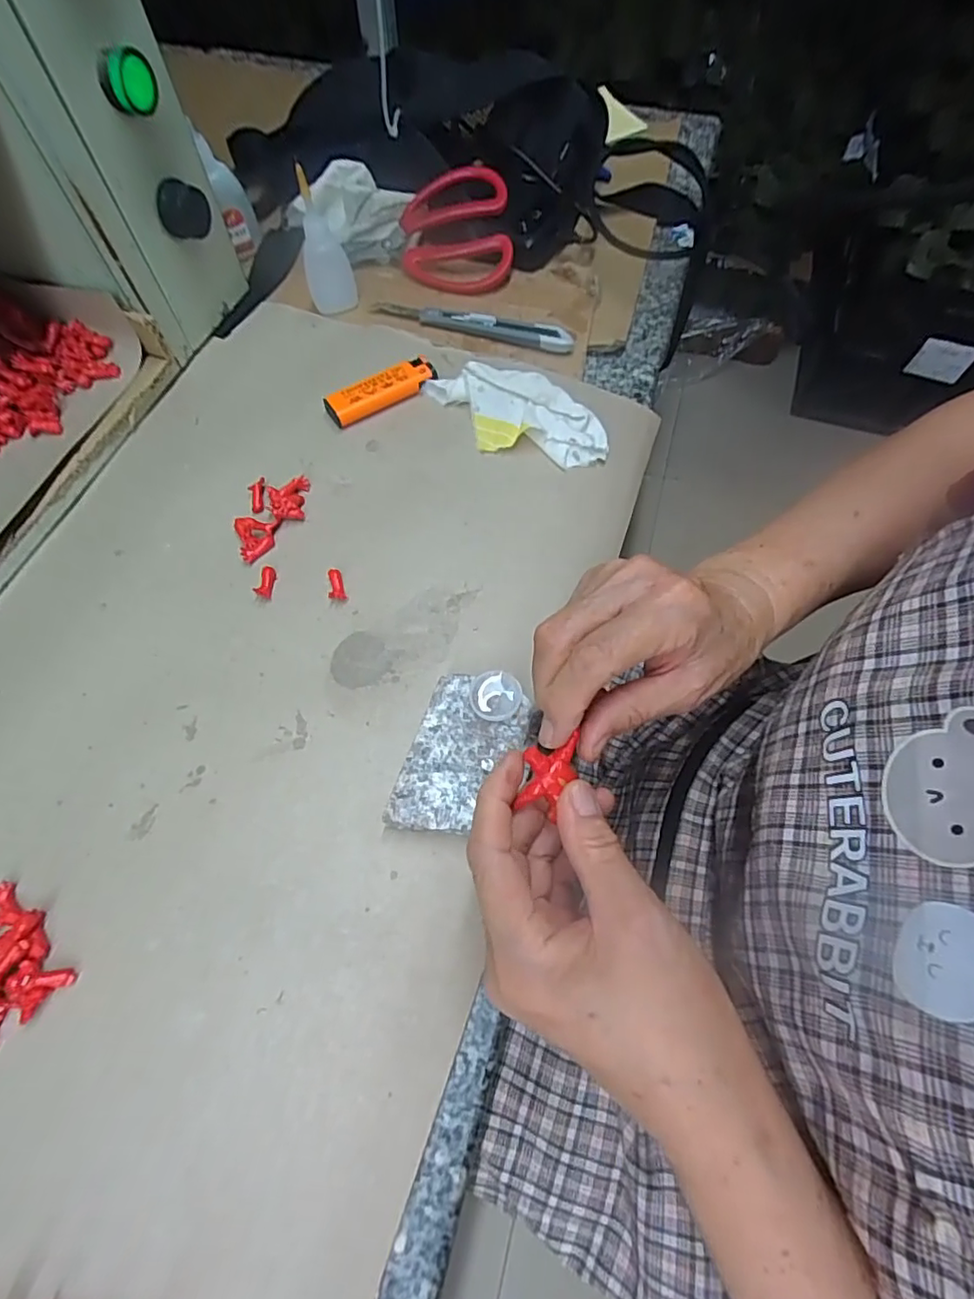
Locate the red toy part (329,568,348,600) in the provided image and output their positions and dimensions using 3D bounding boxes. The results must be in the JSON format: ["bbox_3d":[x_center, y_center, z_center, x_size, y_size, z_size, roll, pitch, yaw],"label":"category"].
[{"bbox_3d":[-0.092,-0.039,0.349,0.010,0.005,0.021,-19,66,-7],"label":"red toy part"}]

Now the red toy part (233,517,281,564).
[{"bbox_3d":[-0.144,-0.073,0.362,0.027,0.011,0.029,-17,66,-7],"label":"red toy part"}]

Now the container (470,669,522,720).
[{"bbox_3d":[0.004,0.023,0.299,0.027,0.006,0.026,-2,64,5],"label":"container"}]

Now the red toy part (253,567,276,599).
[{"bbox_3d":[-0.134,-0.041,0.350,0.010,0.006,0.022,1,65,2],"label":"red toy part"}]

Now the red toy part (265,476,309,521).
[{"bbox_3d":[-0.127,-0.097,0.367,0.028,0.013,0.028,-17,66,-7],"label":"red toy part"}]

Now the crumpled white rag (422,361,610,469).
[{"bbox_3d":[0.019,-0.161,0.390,0.126,0.023,0.057,10,65,6],"label":"crumpled white rag"}]

